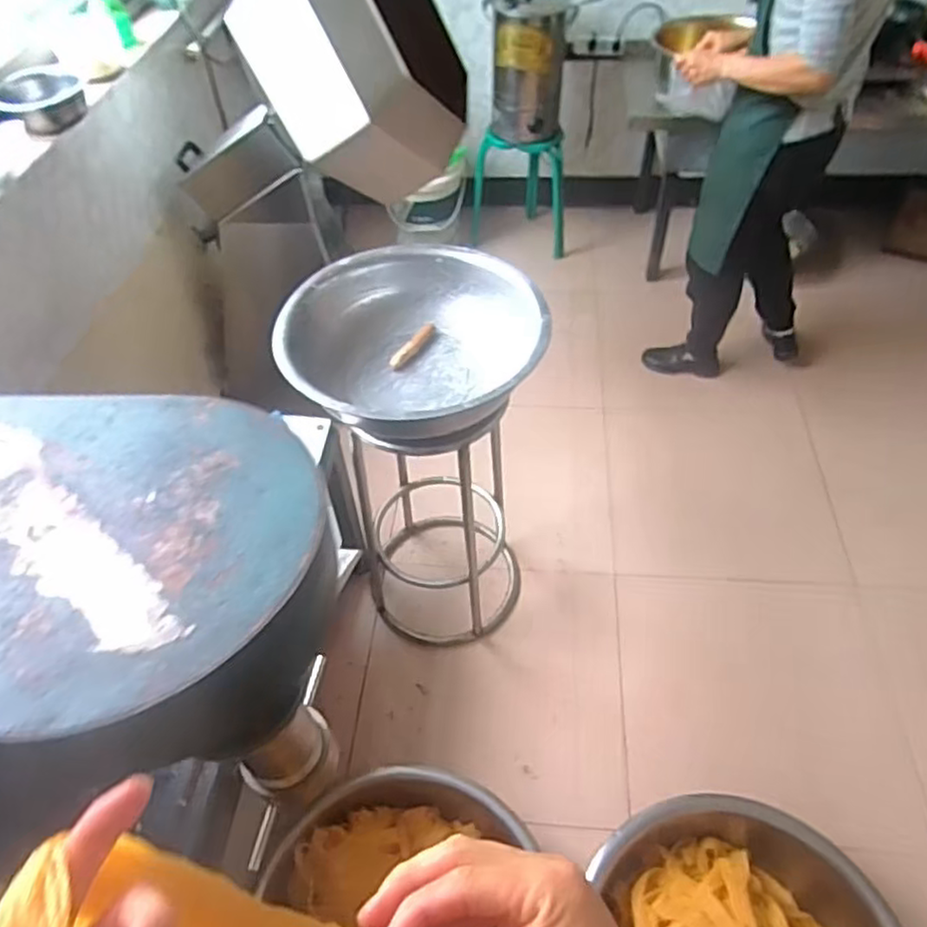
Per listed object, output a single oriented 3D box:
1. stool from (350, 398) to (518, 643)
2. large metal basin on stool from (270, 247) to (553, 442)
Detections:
[{"bbox_3d":[-0.047,0.082,1.481,0.382,0.627,0.323,6,50,8],"label":"stool"},{"bbox_3d":[-0.078,-0.194,1.179,0.412,0.167,0.396,-2,50,2],"label":"large metal basin on stool"}]

